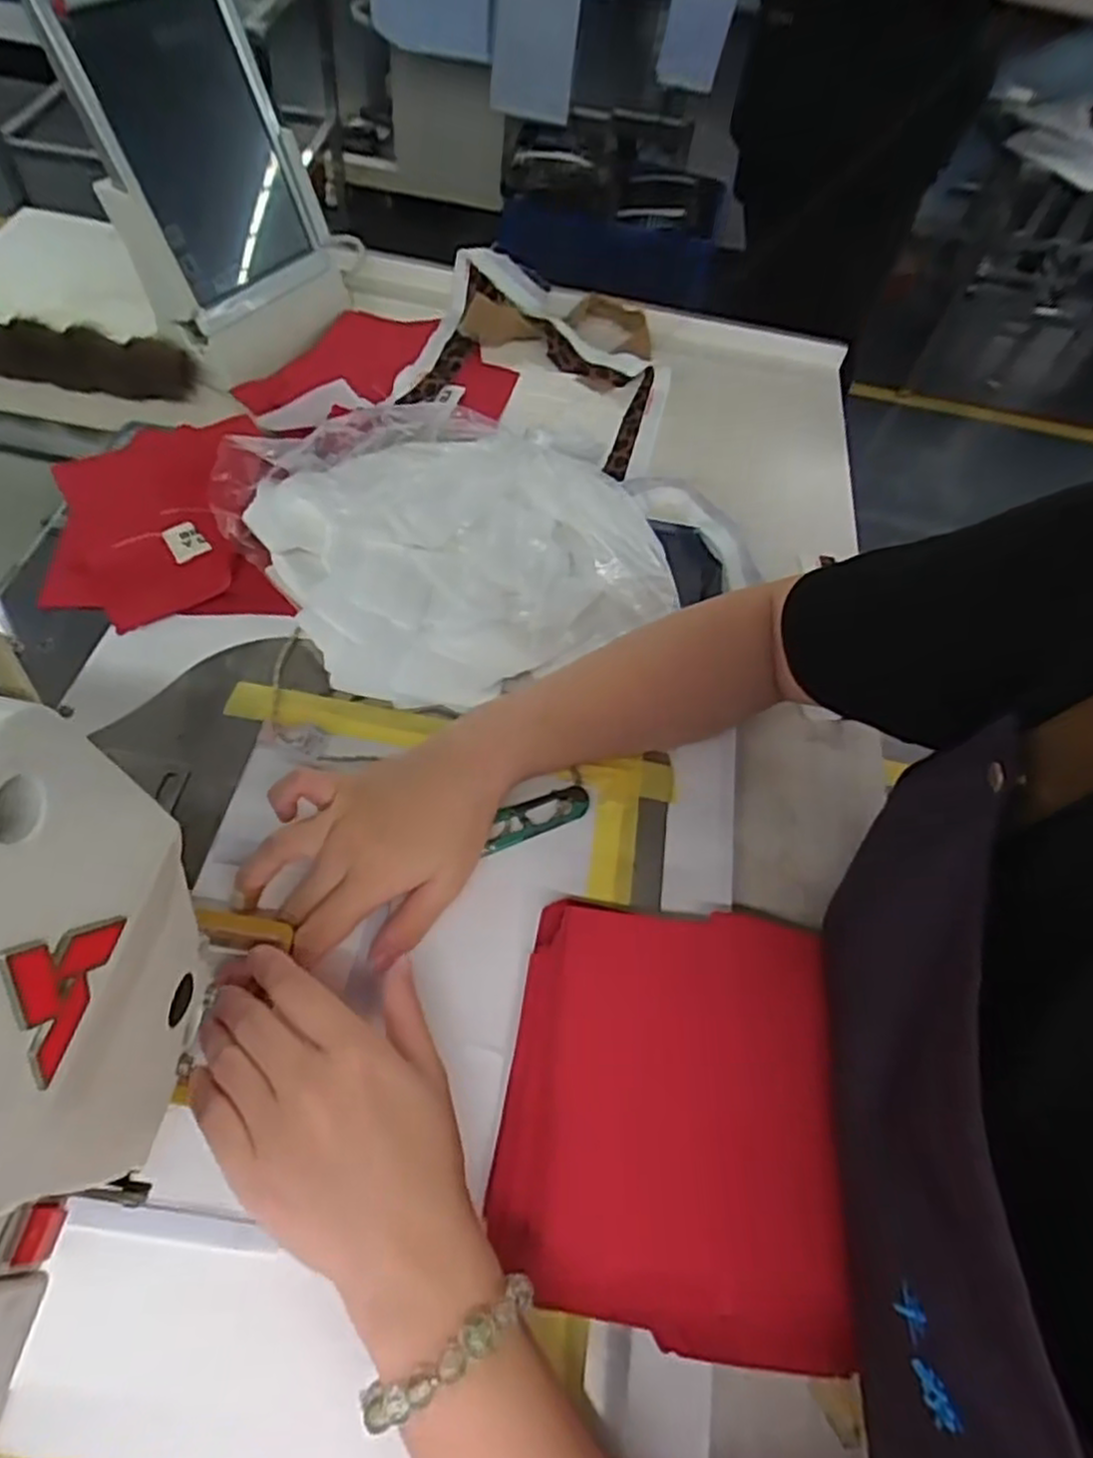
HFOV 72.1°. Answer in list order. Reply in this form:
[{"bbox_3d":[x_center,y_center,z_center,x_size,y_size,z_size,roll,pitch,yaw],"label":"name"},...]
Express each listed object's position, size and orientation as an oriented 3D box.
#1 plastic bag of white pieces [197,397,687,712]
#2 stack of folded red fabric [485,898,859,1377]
[{"bbox_3d":[-0.052,-0.133,0.485,0.251,0.060,0.221,-29,65,-23],"label":"plastic bag of white pieces"},{"bbox_3d":[0.059,0.168,0.339,0.149,0.030,0.173,11,57,0],"label":"stack of folded red fabric"}]

